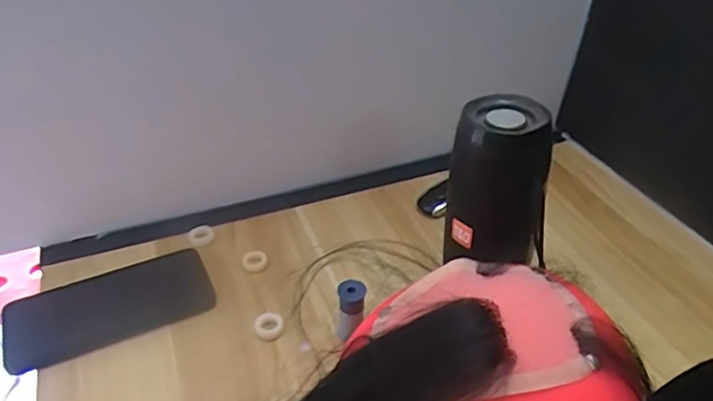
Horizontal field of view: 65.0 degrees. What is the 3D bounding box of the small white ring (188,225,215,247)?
[{"bbox_3d":[-0.150,0.034,0.542,0.023,0.008,0.022,0,38,0],"label":"small white ring"}]

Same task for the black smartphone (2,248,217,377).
[{"bbox_3d":[-0.205,0.086,0.467,0.159,0.013,0.071,-17,41,-21],"label":"black smartphone"}]

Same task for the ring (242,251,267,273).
[{"bbox_3d":[-0.094,0.055,0.517,0.023,0.006,0.021,-10,39,-12],"label":"ring"}]

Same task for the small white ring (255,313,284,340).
[{"bbox_3d":[-0.071,0.102,0.458,0.023,0.008,0.021,0,38,0],"label":"small white ring"}]

